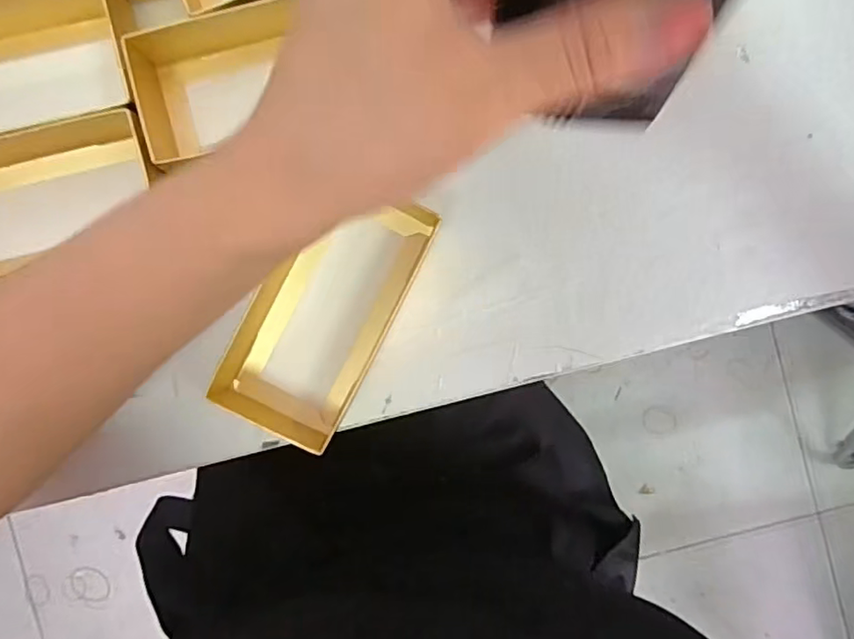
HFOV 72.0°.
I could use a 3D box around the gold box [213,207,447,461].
[{"bbox_3d":[-0.048,-0.003,0.270,0.059,0.017,0.122,28,91,-1],"label":"gold box"}]

